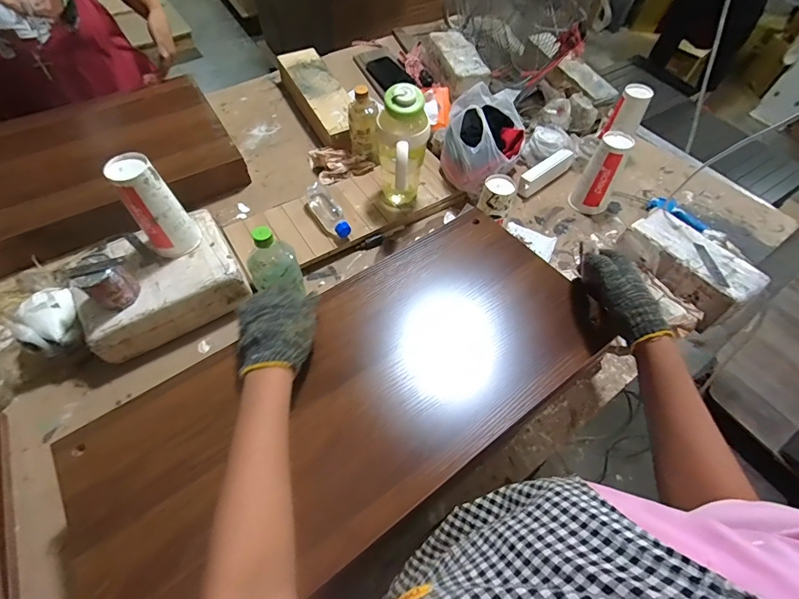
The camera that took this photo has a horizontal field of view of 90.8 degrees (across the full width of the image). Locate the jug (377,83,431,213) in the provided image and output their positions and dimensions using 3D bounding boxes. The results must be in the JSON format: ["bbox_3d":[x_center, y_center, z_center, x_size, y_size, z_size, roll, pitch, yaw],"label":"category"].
[{"bbox_3d":[0.006,-0.287,0.798,0.093,0.232,0.116,1,58,-2],"label":"jug"}]

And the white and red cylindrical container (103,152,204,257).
[{"bbox_3d":[-0.409,-0.154,0.664,0.077,0.163,0.075,1,58,-2],"label":"white and red cylindrical container"}]

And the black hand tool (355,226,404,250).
[{"bbox_3d":[-0.038,-0.140,0.884,0.127,0.016,0.023,-34,65,-22],"label":"black hand tool"}]

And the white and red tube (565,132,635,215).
[{"bbox_3d":[0.462,-0.282,0.897,0.081,0.164,0.077,33,62,17],"label":"white and red tube"}]

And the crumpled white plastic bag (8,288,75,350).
[{"bbox_3d":[-0.588,0.028,0.661,0.089,0.041,0.102,0,58,-3],"label":"crumpled white plastic bag"}]

